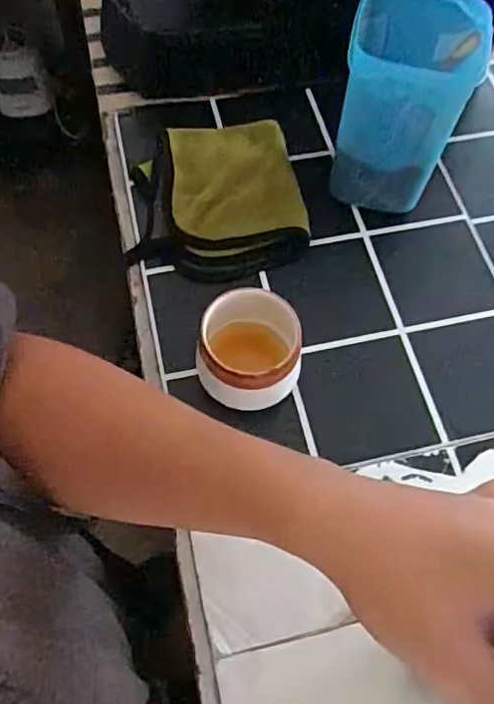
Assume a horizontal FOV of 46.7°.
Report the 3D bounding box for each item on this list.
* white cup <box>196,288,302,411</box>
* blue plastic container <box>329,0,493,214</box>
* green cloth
[{"bbox_3d":[-0.001,0.000,0.416,0.070,0.074,0.065,1,64,-2],"label":"white cup"},{"bbox_3d":[0.126,-0.199,0.473,0.098,0.157,0.071,14,64,5],"label":"blue plastic container"},{"bbox_3d":[-0.030,-0.139,0.512,0.145,0.027,0.160,-8,64,-6],"label":"green cloth"}]

